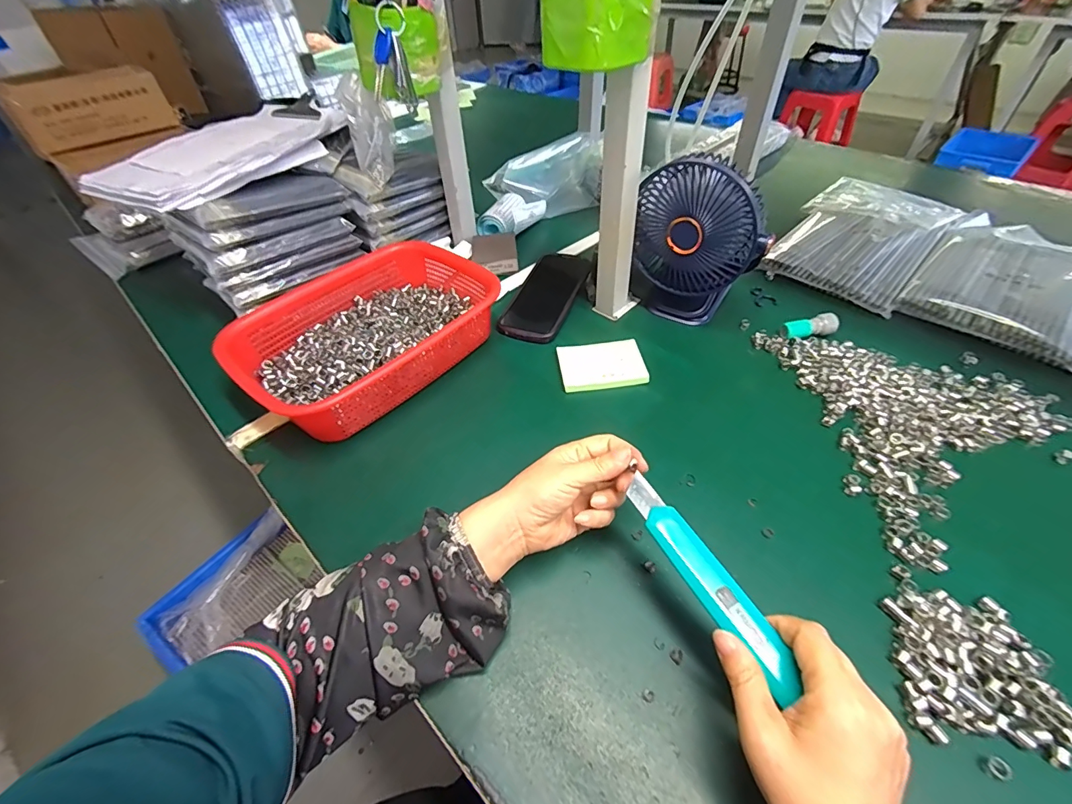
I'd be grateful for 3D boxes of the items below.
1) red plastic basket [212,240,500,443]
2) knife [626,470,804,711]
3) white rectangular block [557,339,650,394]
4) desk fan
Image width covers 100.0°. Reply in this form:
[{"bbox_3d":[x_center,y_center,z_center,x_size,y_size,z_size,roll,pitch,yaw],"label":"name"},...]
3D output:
[{"bbox_3d":[-0.185,-0.082,0.532,0.211,0.075,0.295,33,57,31],"label":"red plastic basket"},{"bbox_3d":[0.107,0.108,0.286,0.022,0.011,0.141,-24,55,-18],"label":"knife"},{"bbox_3d":[0.075,-0.041,0.516,0.094,0.017,0.063,-7,46,-2],"label":"white rectangular block"},{"bbox_3d":[0.183,-0.181,0.522,0.136,0.182,0.080,11,48,15],"label":"desk fan"}]

